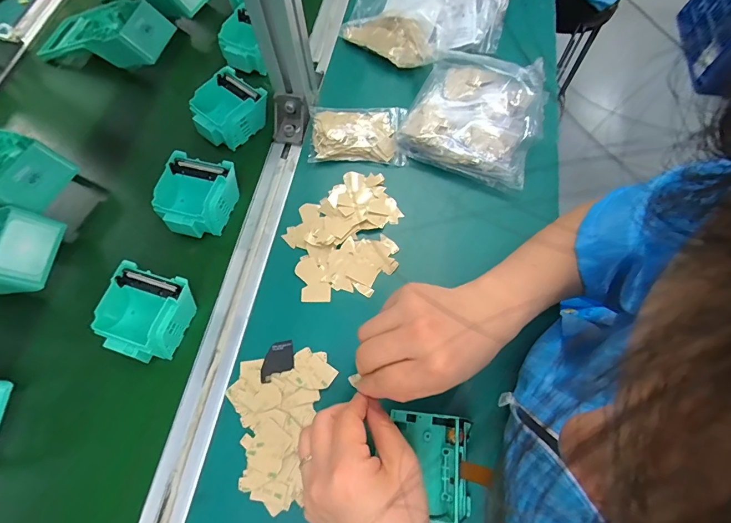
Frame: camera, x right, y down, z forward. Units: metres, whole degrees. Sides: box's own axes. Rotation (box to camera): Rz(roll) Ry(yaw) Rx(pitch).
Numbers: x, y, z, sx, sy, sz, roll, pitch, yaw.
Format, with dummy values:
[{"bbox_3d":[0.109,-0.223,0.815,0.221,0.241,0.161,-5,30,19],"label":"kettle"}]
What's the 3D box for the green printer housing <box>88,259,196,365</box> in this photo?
[{"bbox_3d":[-0.212,0.052,0.363,0.078,0.040,0.083,19,70,8],"label":"green printer housing"}]

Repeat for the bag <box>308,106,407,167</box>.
[{"bbox_3d":[-0.010,-0.153,0.442,0.111,0.023,0.073,1,68,2],"label":"bag"}]

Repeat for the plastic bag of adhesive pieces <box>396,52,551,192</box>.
[{"bbox_3d":[0.129,-0.179,0.439,0.151,0.040,0.164,20,70,9],"label":"plastic bag of adhesive pieces"}]

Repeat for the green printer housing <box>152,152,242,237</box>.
[{"bbox_3d":[-0.187,-0.068,0.417,0.075,0.049,0.081,13,69,6],"label":"green printer housing"}]

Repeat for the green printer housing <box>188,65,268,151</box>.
[{"bbox_3d":[-0.167,-0.183,0.457,0.070,0.042,0.080,36,73,14],"label":"green printer housing"}]

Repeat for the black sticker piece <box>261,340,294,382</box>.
[{"bbox_3d":[-0.084,0.094,0.355,0.031,0.004,0.035,-9,64,-9],"label":"black sticker piece"}]

